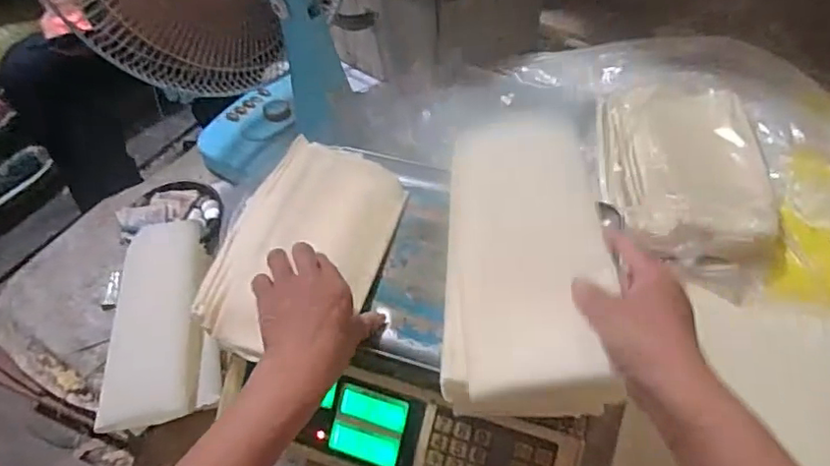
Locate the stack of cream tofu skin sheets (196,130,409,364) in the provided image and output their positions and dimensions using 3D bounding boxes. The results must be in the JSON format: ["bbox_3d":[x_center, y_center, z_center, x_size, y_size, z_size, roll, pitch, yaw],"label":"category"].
[{"bbox_3d":[-0.106,0.008,0.555,0.145,0.040,0.248,10,51,13],"label":"stack of cream tofu skin sheets"}]

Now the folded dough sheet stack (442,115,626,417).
[{"bbox_3d":[0.096,0.026,0.480,0.133,0.061,0.259,2,56,6],"label":"folded dough sheet stack"}]

